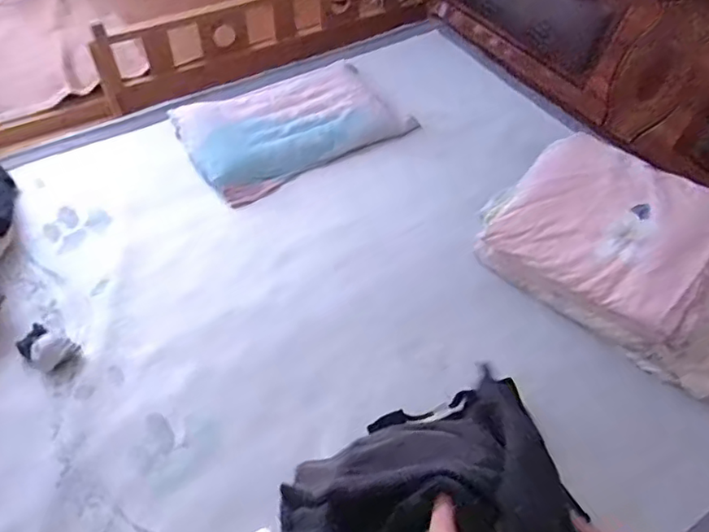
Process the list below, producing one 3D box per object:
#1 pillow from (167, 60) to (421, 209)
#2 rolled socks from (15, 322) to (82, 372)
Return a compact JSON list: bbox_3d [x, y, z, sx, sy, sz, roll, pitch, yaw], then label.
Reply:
[{"bbox_3d":[-0.186,-0.454,1.742,0.656,0.143,0.378,-24,54,-19],"label":"pillow"},{"bbox_3d":[-0.645,0.164,1.191,0.114,0.073,0.080,20,52,15],"label":"rolled socks"}]

